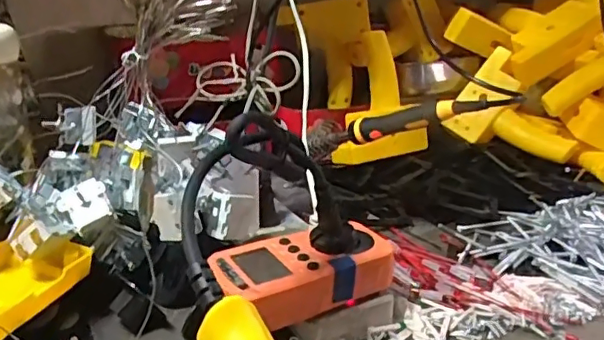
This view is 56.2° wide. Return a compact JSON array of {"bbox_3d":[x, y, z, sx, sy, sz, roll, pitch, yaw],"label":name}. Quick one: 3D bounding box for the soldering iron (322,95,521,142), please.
[{"bbox_3d":[0.096,-0.046,0.507,0.026,0.021,0.192,-22,8,-43],"label":"soldering iron"}]

